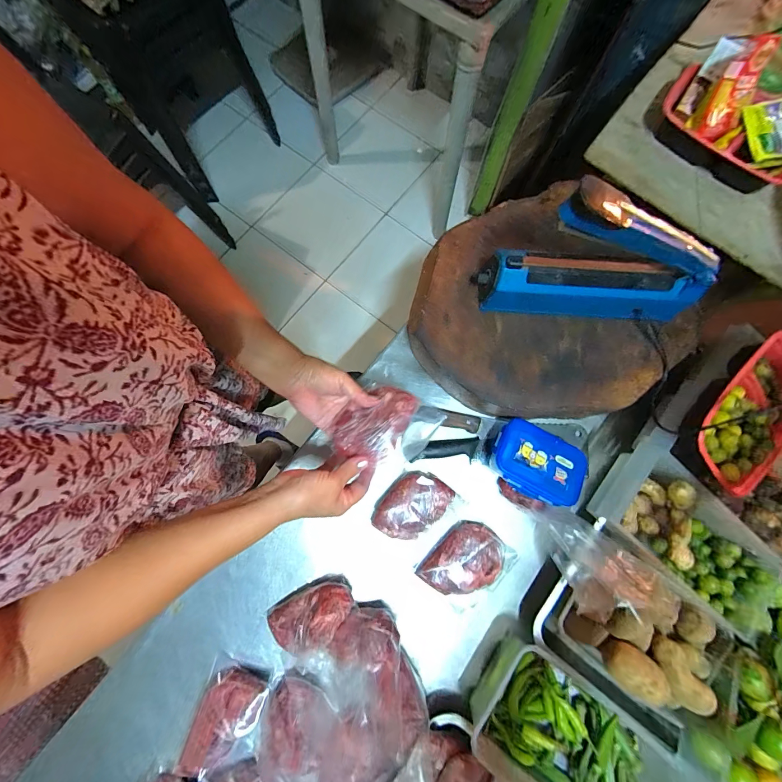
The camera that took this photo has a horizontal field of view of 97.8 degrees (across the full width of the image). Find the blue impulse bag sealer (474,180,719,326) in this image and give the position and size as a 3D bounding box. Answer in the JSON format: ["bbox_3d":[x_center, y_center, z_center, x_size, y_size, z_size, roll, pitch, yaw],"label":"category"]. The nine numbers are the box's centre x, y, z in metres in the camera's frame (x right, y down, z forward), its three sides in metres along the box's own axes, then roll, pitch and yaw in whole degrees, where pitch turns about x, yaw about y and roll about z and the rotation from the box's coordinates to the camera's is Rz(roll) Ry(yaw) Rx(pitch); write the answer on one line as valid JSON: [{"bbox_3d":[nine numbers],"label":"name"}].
[{"bbox_3d":[0.286,-0.166,0.450,0.304,0.211,0.062,6,78,1],"label":"blue impulse bag sealer"}]

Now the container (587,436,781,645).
[{"bbox_3d":[0.449,0.230,0.511,0.318,0.076,0.138,43,81,-5],"label":"container"}]

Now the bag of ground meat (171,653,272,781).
[{"bbox_3d":[-0.234,0.476,0.491,0.099,0.049,0.125,14,78,2],"label":"bag of ground meat"}]

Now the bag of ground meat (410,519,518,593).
[{"bbox_3d":[0.123,0.278,0.547,0.115,0.028,0.130,44,81,8],"label":"bag of ground meat"}]

